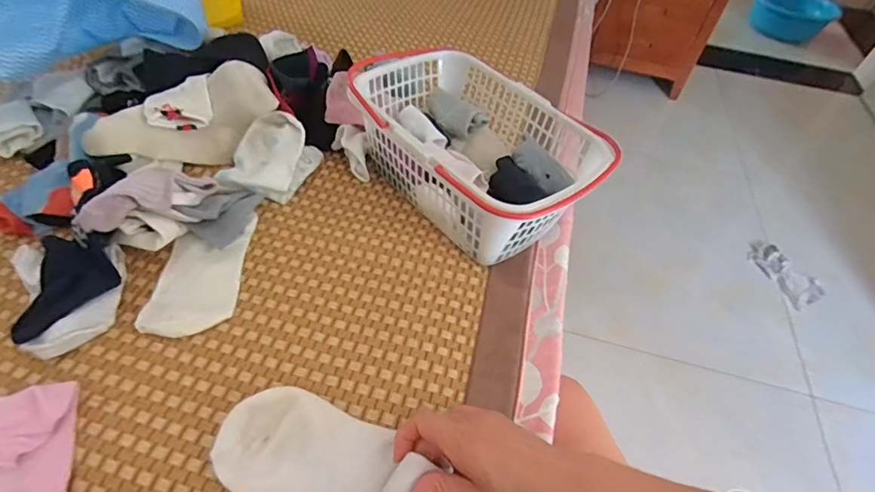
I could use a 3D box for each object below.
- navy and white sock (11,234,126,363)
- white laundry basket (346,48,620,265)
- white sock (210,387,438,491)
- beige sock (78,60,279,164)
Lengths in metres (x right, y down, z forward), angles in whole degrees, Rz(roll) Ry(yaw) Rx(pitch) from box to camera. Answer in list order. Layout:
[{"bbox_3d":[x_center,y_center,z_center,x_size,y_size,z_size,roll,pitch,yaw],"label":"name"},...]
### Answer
[{"bbox_3d":[-0.332,0.041,0.421,0.085,0.044,0.110,-18,52,-21],"label":"navy and white sock"},{"bbox_3d":[0.038,-0.105,0.544,0.183,0.116,0.280,-31,57,-29],"label":"white laundry basket"},{"bbox_3d":[-0.084,0.165,0.348,0.155,0.025,0.089,26,51,17],"label":"white sock"},{"bbox_3d":[-0.298,-0.148,0.555,0.204,0.087,0.085,-17,52,-20],"label":"beige sock"}]

